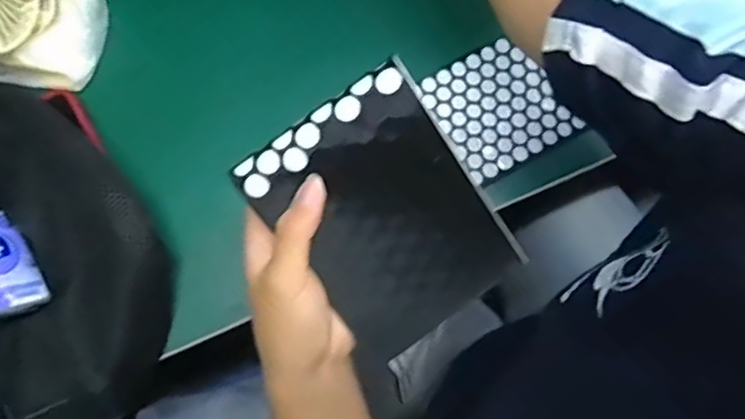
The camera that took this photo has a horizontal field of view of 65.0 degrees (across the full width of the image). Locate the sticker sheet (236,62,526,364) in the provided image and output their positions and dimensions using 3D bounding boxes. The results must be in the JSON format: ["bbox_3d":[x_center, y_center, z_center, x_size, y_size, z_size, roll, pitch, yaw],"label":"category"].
[{"bbox_3d":[0.007,0.005,0.301,0.097,0.009,0.129,-34,108,5],"label":"sticker sheet"}]

